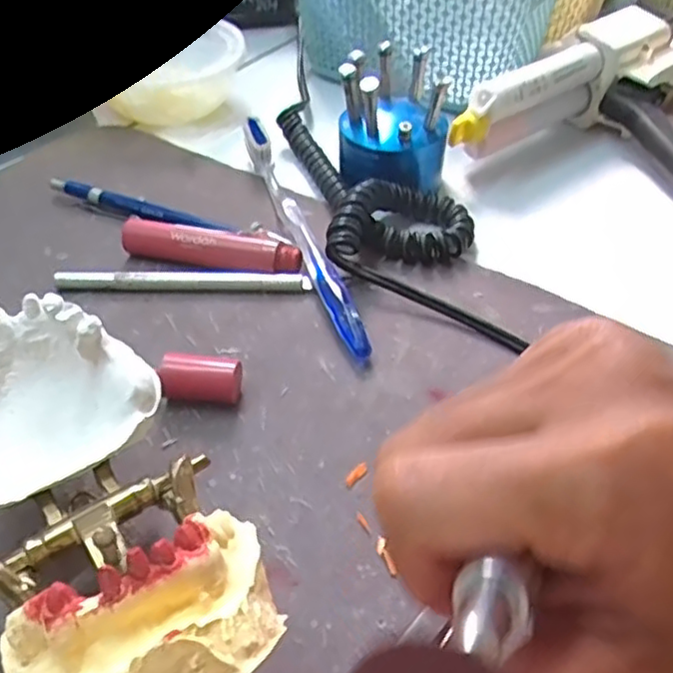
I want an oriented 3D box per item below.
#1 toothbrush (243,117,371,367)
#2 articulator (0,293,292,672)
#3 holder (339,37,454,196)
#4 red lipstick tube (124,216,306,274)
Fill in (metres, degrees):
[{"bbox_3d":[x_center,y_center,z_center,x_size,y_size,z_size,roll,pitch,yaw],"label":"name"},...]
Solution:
[{"bbox_3d":[-0.018,-0.056,0.340,0.014,0.021,0.181,-14,47,-14],"label":"toothbrush"},{"bbox_3d":[-0.067,0.042,0.184,0.069,0.056,0.144,-28,38,-26],"label":"articulator"},{"bbox_3d":[0.029,-0.118,0.368,0.054,0.066,0.052,-5,45,-5],"label":"holder"},{"bbox_3d":[-0.061,-0.041,0.327,0.087,0.018,0.015,11,46,10],"label":"red lipstick tube"}]

